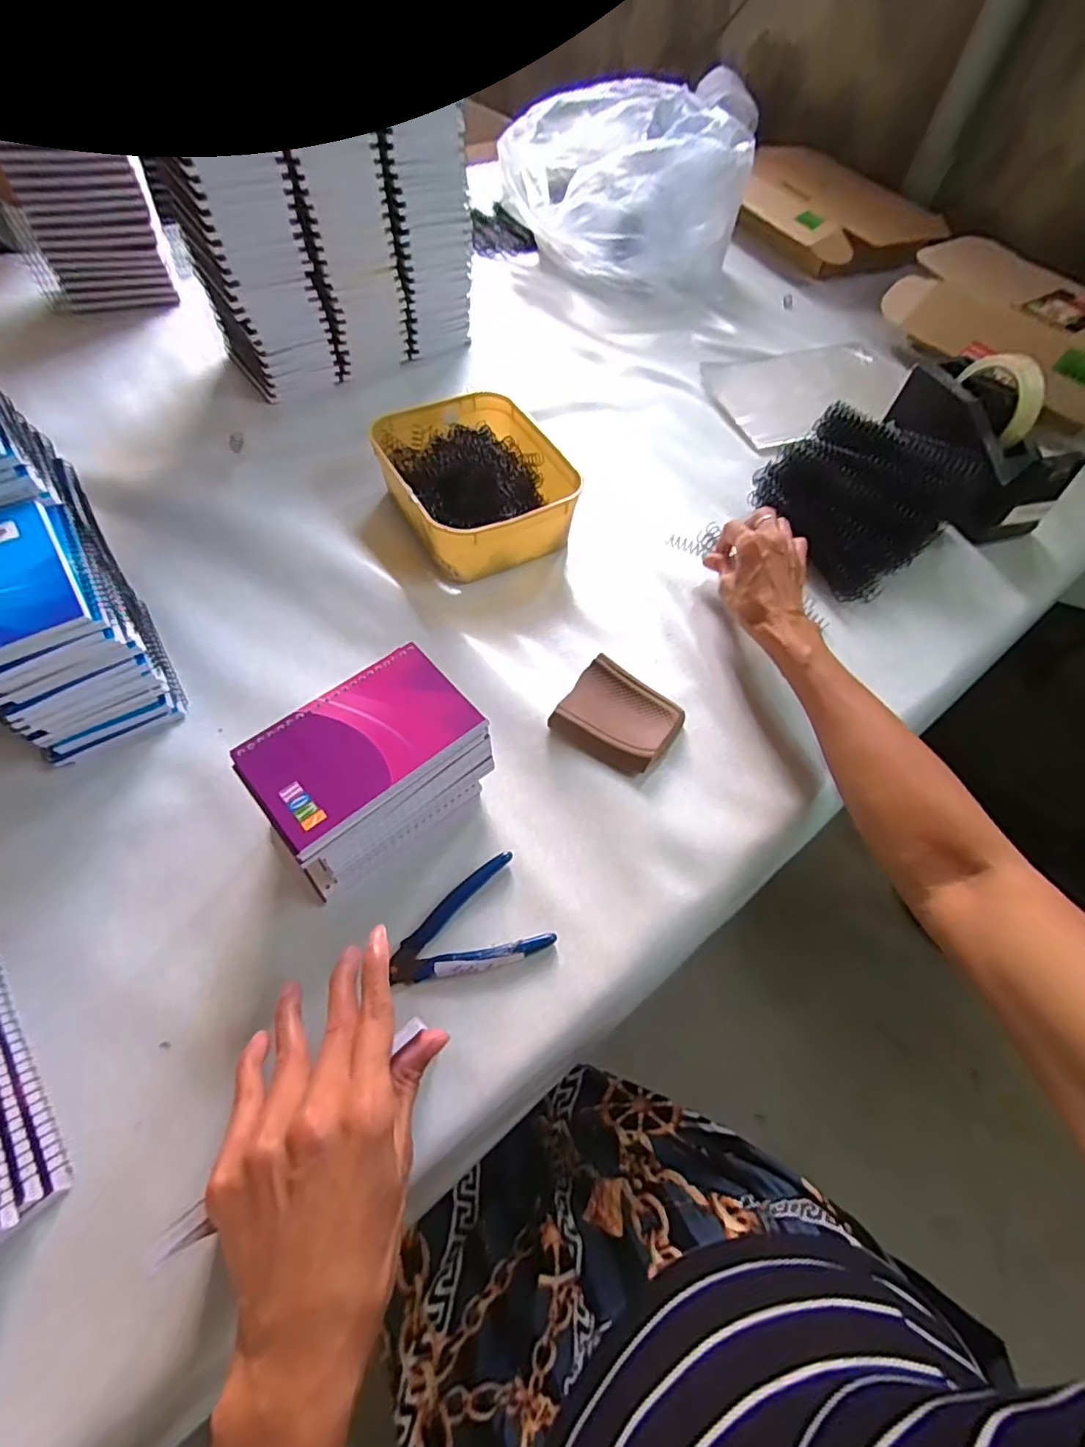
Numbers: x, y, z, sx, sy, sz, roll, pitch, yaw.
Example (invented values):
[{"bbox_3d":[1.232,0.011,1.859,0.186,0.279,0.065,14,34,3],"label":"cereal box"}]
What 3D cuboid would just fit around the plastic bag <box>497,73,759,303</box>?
[{"bbox_3d":[0.121,-0.797,0.843,0.342,0.165,0.261,20,58,7],"label":"plastic bag"}]

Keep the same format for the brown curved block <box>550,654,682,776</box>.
[{"bbox_3d":[0.064,-0.008,0.453,0.087,0.022,0.083,29,60,13],"label":"brown curved block"}]

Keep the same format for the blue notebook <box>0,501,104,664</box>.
[{"bbox_3d":[-0.354,-0.093,0.366,0.084,0.013,0.130,-31,65,-22],"label":"blue notebook"}]

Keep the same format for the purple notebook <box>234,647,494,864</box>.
[{"bbox_3d":[-0.109,0.010,0.345,0.131,0.014,0.079,-37,68,-25],"label":"purple notebook"}]

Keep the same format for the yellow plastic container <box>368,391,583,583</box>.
[{"bbox_3d":[-0.066,-0.242,0.559,0.161,0.056,0.204,-23,63,-19],"label":"yellow plastic container"}]

